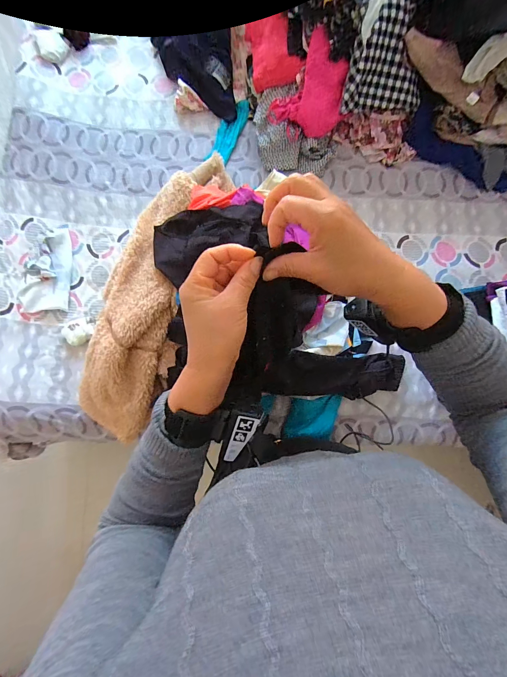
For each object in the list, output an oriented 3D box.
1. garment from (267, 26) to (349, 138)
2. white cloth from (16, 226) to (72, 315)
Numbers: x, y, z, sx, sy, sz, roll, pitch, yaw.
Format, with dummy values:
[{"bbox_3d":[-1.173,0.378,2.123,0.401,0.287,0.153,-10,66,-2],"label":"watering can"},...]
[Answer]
[{"bbox_3d":[0.183,-0.709,0.888,0.184,0.066,0.234,26,113,-27],"label":"garment"},{"bbox_3d":[-0.616,-0.206,0.897,0.133,0.041,0.256,-2,79,-1],"label":"white cloth"}]

